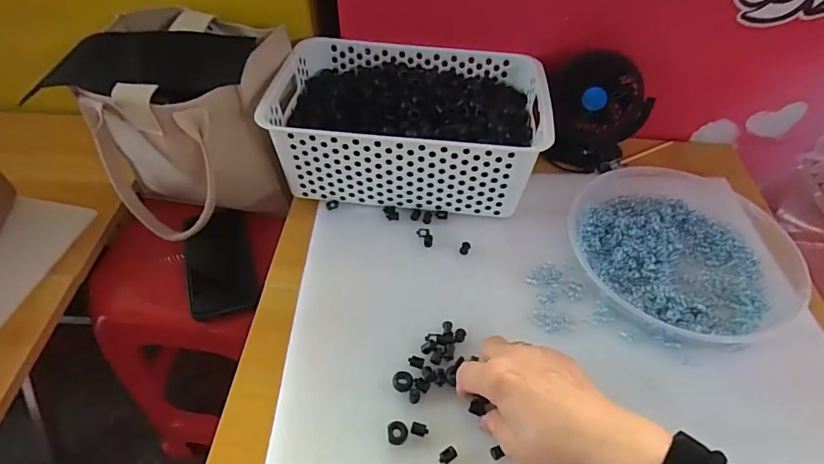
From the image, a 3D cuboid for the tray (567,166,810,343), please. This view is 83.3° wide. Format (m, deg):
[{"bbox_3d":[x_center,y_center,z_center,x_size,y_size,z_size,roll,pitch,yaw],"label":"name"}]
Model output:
[{"bbox_3d":[0.288,0.012,0.495,0.225,0.032,0.228,1,50,-1],"label":"tray"}]

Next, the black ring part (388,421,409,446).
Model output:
[{"bbox_3d":[-0.012,0.163,0.375,0.016,0.007,0.017,1,50,-1],"label":"black ring part"}]

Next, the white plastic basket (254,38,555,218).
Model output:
[{"bbox_3d":[-0.003,-0.137,0.566,0.303,0.099,0.204,6,50,3],"label":"white plastic basket"}]

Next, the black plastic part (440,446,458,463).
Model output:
[{"bbox_3d":[0.029,0.177,0.367,0.015,0.006,0.009,-28,57,-23],"label":"black plastic part"}]

